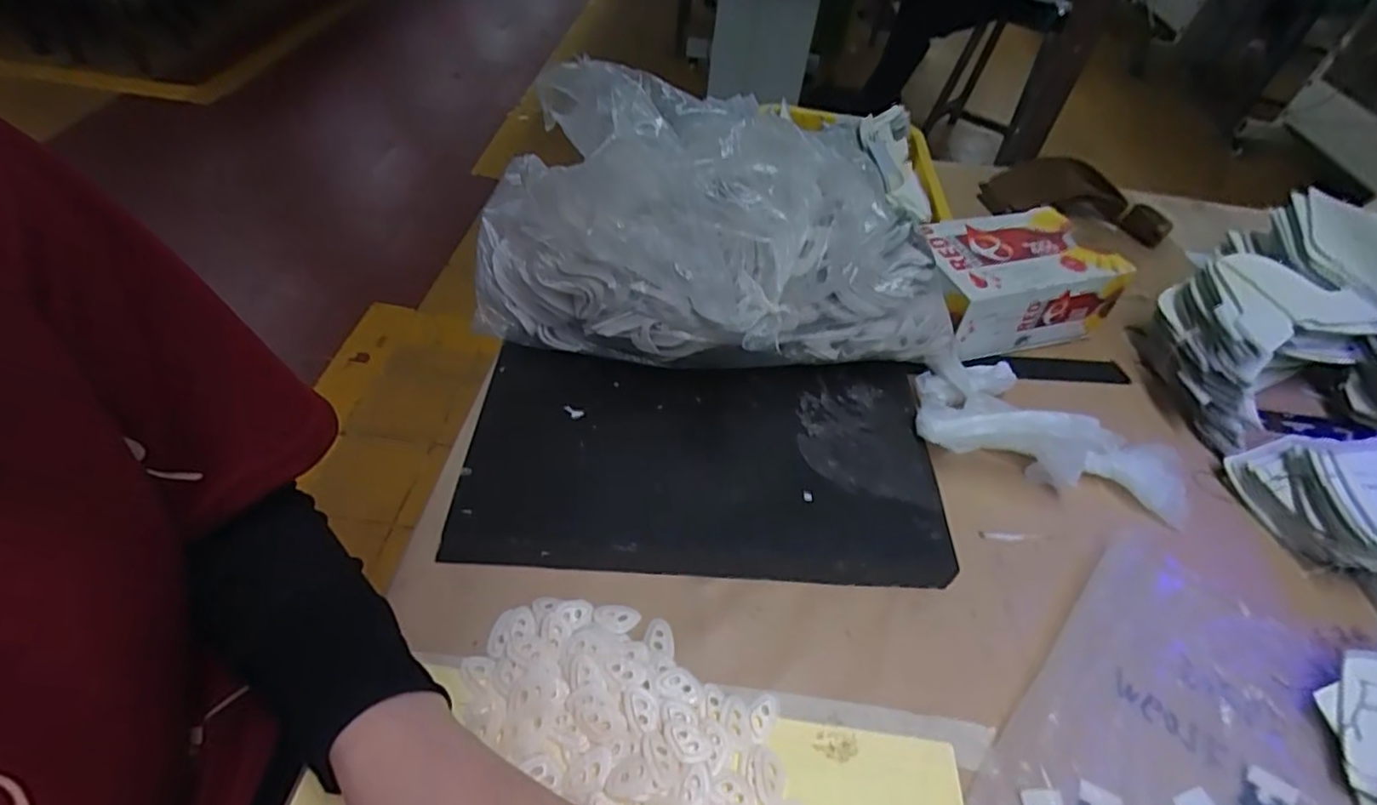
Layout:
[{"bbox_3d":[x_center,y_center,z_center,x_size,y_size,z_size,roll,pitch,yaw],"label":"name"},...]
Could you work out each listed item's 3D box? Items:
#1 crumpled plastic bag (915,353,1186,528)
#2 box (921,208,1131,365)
[{"bbox_3d":[0.259,0.007,0.459,0.186,0.065,0.112,12,49,5],"label":"crumpled plastic bag"},{"bbox_3d":[0.266,-0.102,0.541,0.152,0.070,0.112,-13,51,-17],"label":"box"}]

